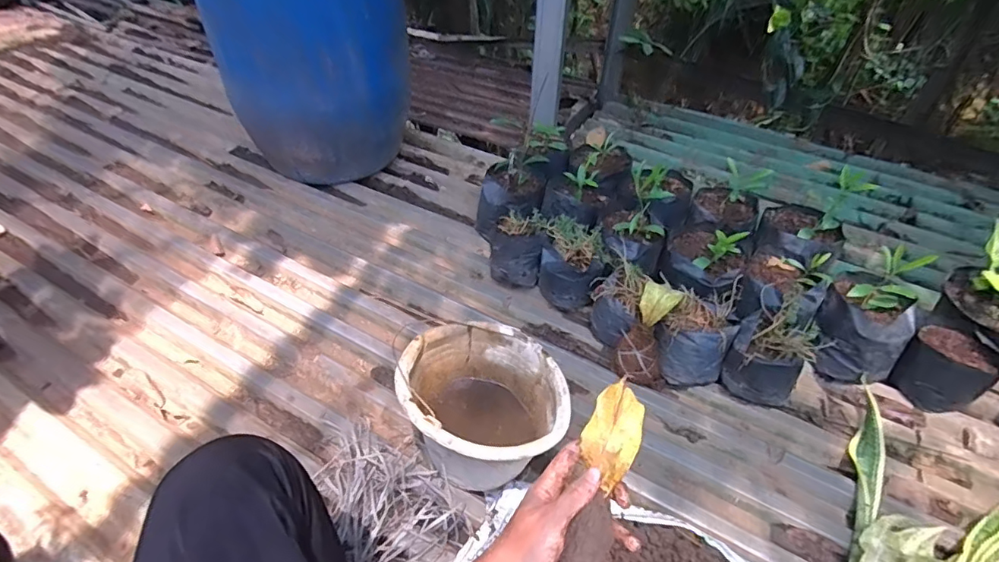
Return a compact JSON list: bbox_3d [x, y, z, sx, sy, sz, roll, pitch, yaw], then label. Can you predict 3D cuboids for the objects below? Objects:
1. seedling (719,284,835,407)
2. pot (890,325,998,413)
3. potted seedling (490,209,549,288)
[{"bbox_3d":[0.486,0.119,0.916,0.129,0.143,0.156,25,49,22],"label":"seedling"},{"bbox_3d":[0.781,0.155,0.911,0.102,0.108,0.121,-28,52,-26],"label":"pot"},{"bbox_3d":[0.039,-0.060,1.111,0.115,0.141,0.095,4,45,3],"label":"potted seedling"}]

